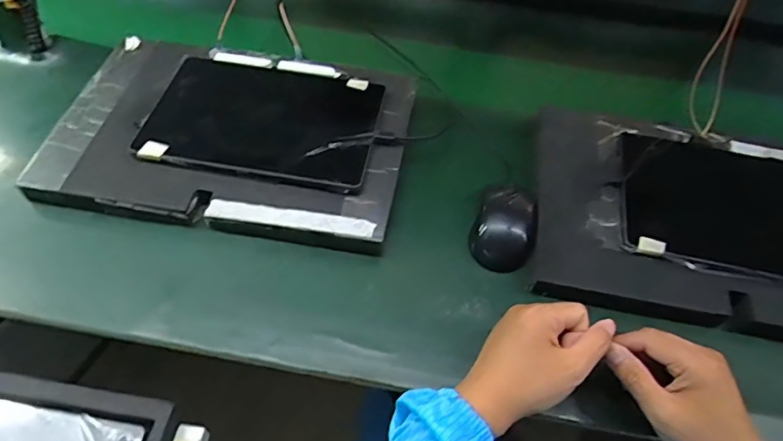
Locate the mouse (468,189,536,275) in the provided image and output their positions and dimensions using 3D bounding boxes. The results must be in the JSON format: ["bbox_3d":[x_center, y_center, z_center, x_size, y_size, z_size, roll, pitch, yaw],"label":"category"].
[{"bbox_3d":[0.123,0.007,0.563,0.065,0.031,0.095,21,53,11],"label":"mouse"}]

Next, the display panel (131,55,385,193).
[{"bbox_3d":[-0.143,-0.124,0.606,0.246,0.018,0.177,10,53,-1],"label":"display panel"}]

